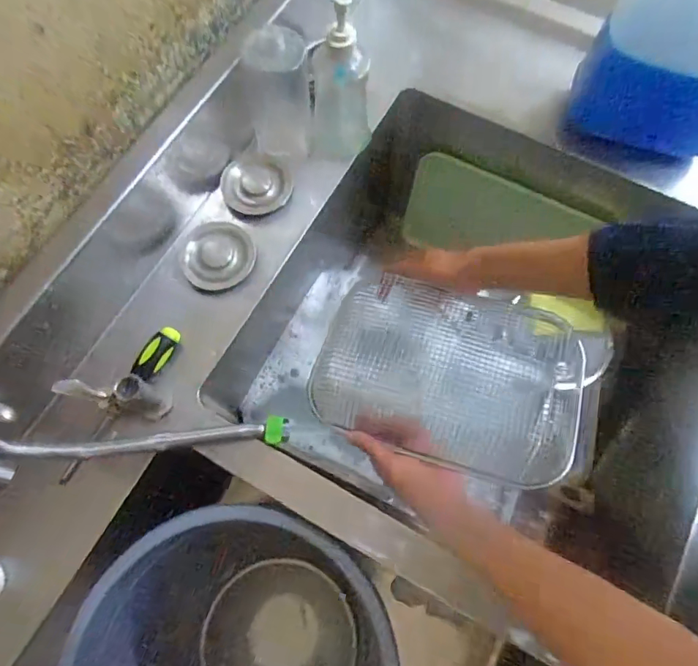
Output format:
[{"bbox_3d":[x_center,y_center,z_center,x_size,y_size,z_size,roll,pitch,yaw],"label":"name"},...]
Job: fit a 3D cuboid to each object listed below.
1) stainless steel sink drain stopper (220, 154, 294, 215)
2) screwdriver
[{"bbox_3d":[-0.112,-0.182,0.573,0.084,0.016,0.074,-19,99,-23],"label":"stainless steel sink drain stopper"},{"bbox_3d":[-0.235,0.070,0.482,0.024,0.023,0.180,31,74,11],"label":"screwdriver"}]

